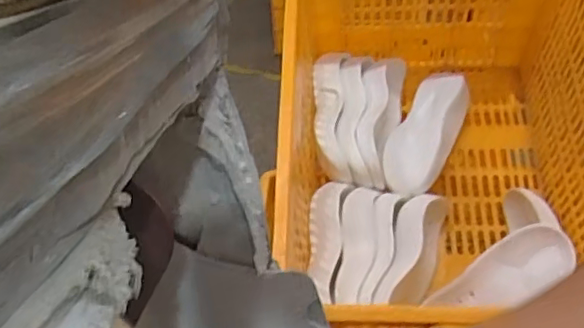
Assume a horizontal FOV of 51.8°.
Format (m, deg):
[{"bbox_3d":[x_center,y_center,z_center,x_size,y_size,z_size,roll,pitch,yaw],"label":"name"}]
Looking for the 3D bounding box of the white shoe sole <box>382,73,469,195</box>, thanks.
[{"bbox_3d":[0.260,-0.063,1.168,0.112,0.044,0.297,31,65,0],"label":"white shoe sole"}]

